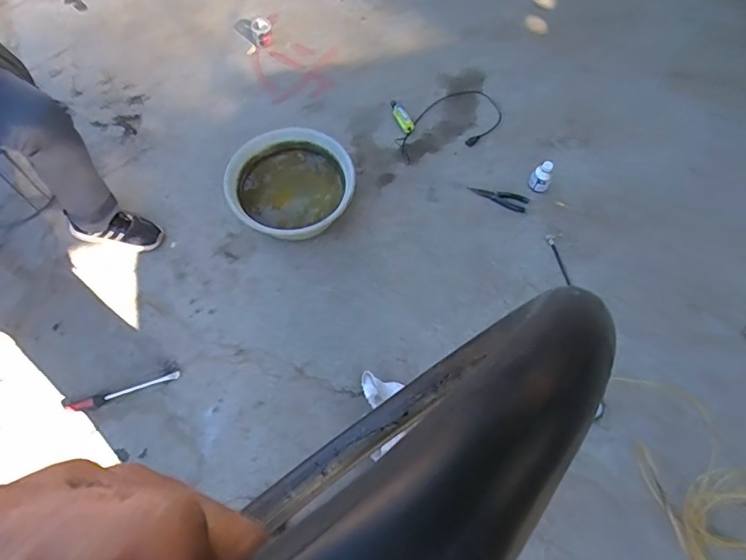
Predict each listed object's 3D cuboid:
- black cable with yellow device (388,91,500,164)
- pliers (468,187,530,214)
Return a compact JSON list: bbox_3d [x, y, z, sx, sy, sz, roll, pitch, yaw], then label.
[{"bbox_3d":[0.252,-0.536,1.680,0.379,0.029,0.238,-15,67,-7],"label":"black cable with yellow device"},{"bbox_3d":[0.399,-0.266,1.592,0.187,0.011,0.054,19,67,8],"label":"pliers"}]

